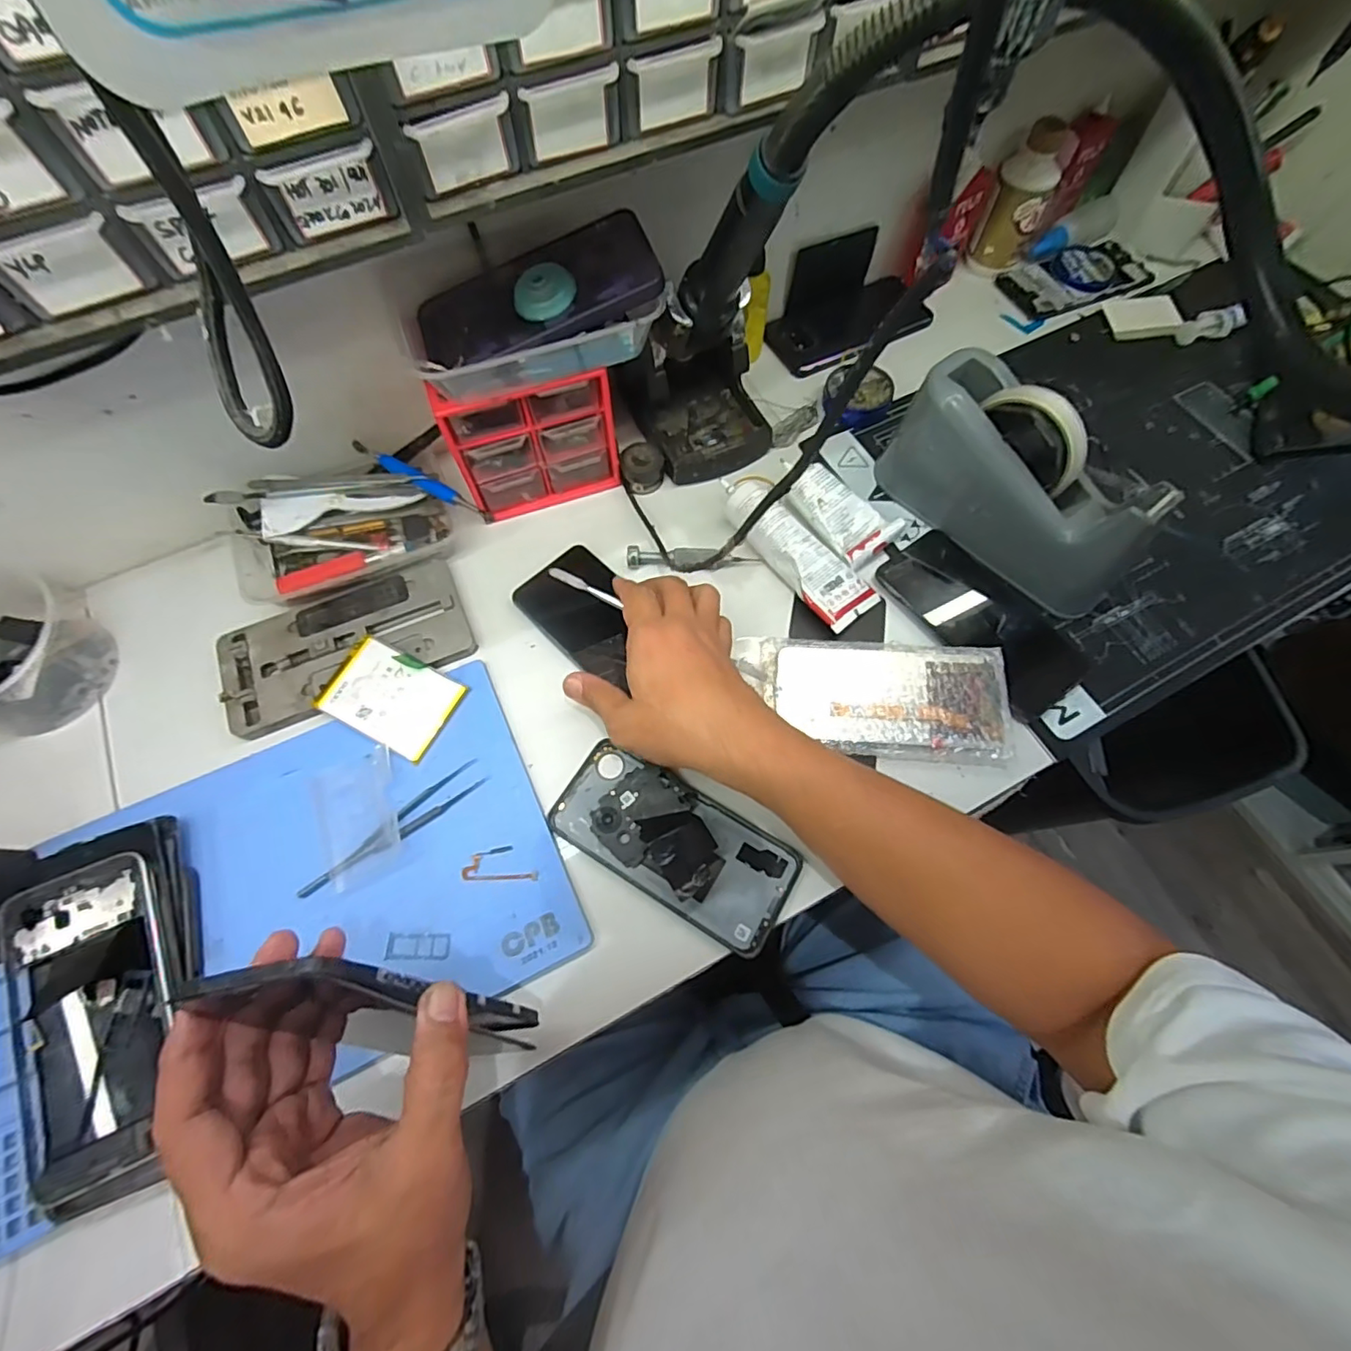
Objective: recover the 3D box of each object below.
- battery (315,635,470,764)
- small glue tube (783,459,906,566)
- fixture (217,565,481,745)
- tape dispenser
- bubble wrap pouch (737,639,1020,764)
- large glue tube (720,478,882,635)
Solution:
[{"bbox_3d":[-0.206,0.015,0.423,0.090,0.008,0.061,26,72,7],"label":"battery"},{"bbox_3d":[0.133,-0.138,0.484,0.051,0.031,0.100,-35,72,-14],"label":"small glue tube"},{"bbox_3d":[-0.250,-0.025,0.446,0.176,0.011,0.093,-20,69,-9],"label":"fixture"},{"bbox_3d":[0.255,-0.143,0.440,0.069,0.103,0.199,-31,71,-13],"label":"tape dispenser"},{"bbox_3d":[0.144,0.015,0.425,0.186,0.019,0.085,7,68,2],"label":"bubble wrap pouch"},{"bbox_3d":[0.096,-0.104,0.468,0.051,0.033,0.150,-35,72,-14],"label":"large glue tube"}]

